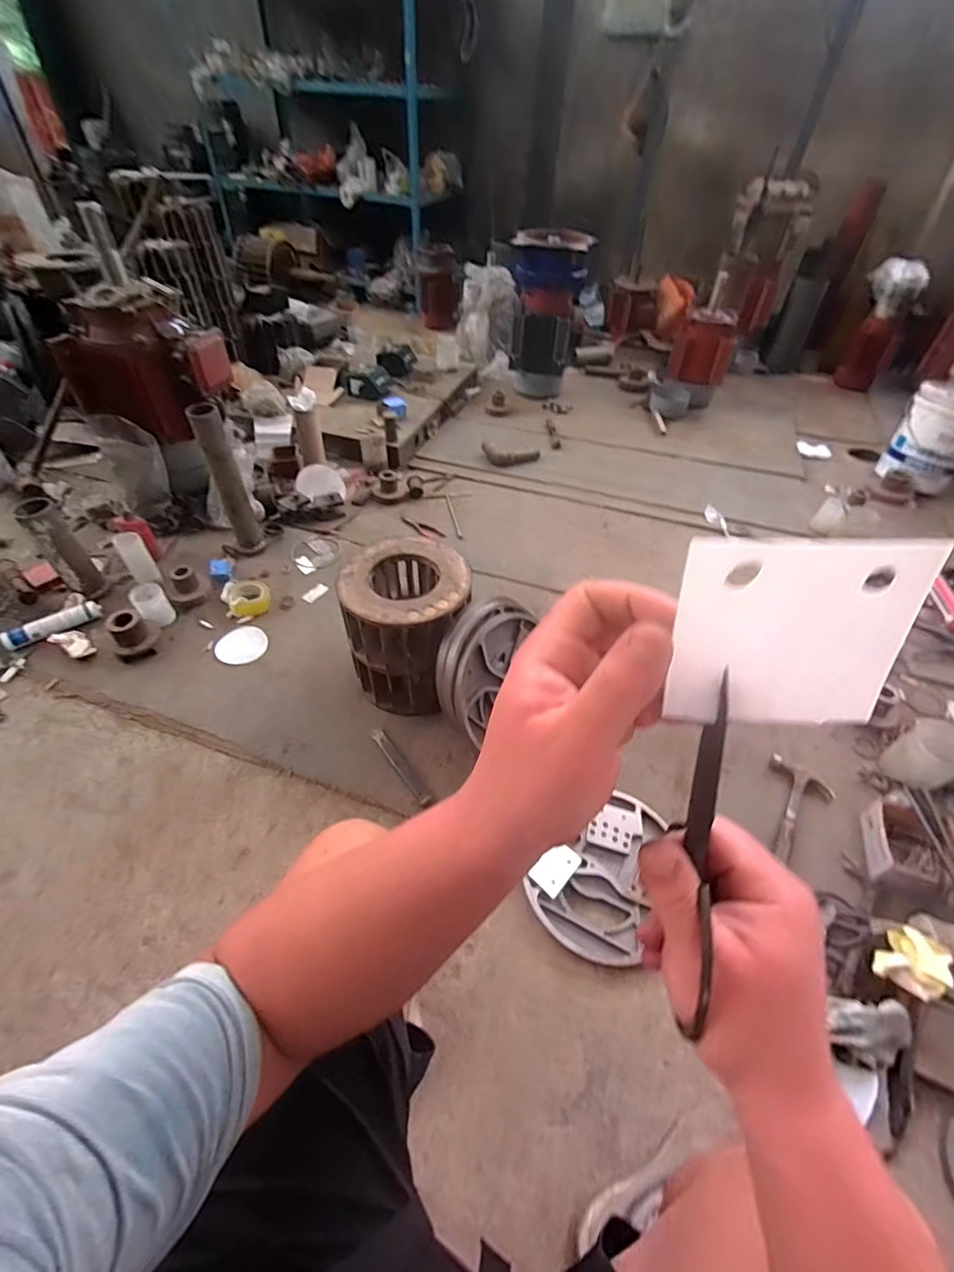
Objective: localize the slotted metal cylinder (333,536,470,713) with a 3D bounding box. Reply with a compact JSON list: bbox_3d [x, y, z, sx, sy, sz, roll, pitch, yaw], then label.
[{"bbox_3d":[-0.162,-0.021,1.231,0.270,0.327,0.284,9,47,3],"label":"slotted metal cylinder"}]

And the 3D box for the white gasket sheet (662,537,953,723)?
[{"bbox_3d":[0.132,0.001,0.219,0.089,0.086,0.006,1,29,8],"label":"white gasket sheet"}]

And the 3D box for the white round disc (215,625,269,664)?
[{"bbox_3d":[-0.640,0.020,1.417,0.129,0.015,0.136,3,47,-3],"label":"white round disc"}]

